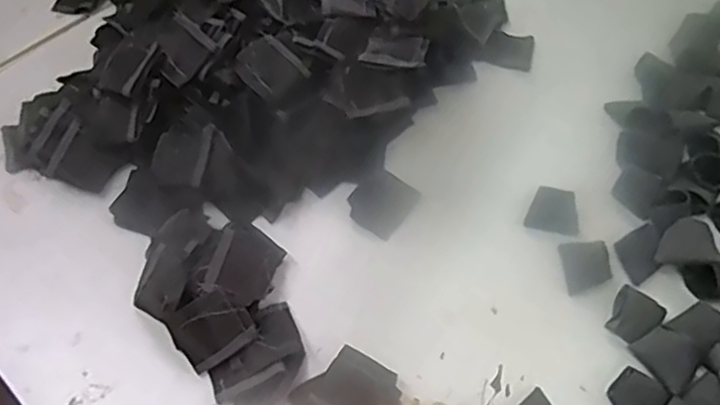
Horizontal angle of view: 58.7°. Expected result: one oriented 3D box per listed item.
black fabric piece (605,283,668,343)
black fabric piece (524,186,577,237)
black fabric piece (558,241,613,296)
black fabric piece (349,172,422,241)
[{"bbox_3d":[0.205,0.084,0.479,0.034,0.009,0.041,39,66,23],"label":"black fabric piece"},{"bbox_3d":[0.160,0.006,0.524,0.041,0.025,0.031,19,59,13],"label":"black fabric piece"},{"bbox_3d":[0.177,0.048,0.499,0.035,0.012,0.042,-2,57,0],"label":"black fabric piece"},{"bbox_3d":[0.019,0.000,0.545,0.048,0.004,0.056,36,66,7],"label":"black fabric piece"}]

